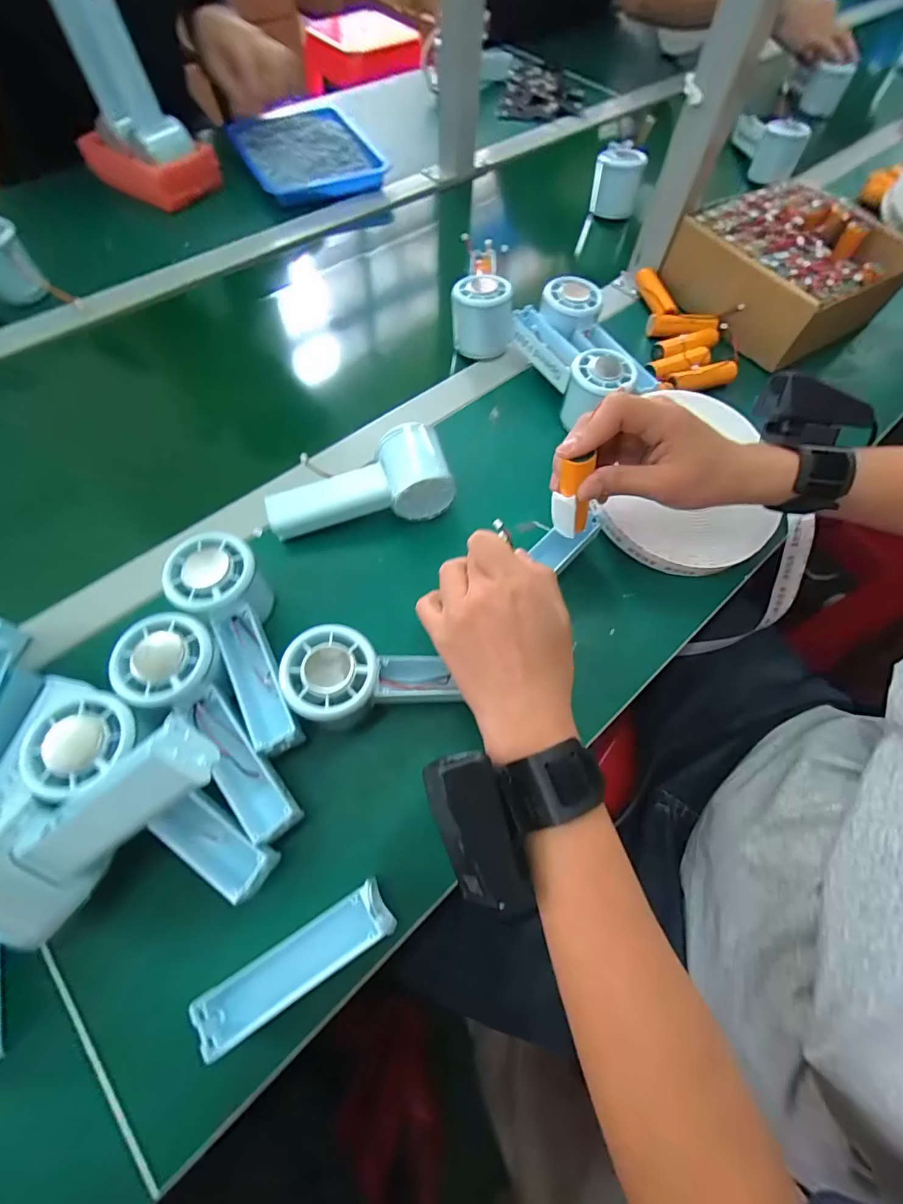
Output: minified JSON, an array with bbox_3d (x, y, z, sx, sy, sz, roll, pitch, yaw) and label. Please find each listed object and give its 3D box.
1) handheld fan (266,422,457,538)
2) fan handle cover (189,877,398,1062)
[{"bbox_3d":[-0.073,-0.092,0.376,0.150,0.056,0.056,-16,65,3],"label":"handheld fan"},{"bbox_3d":[-0.082,0.195,0.251,0.101,0.037,0.027,-29,68,-16],"label":"fan handle cover"}]

